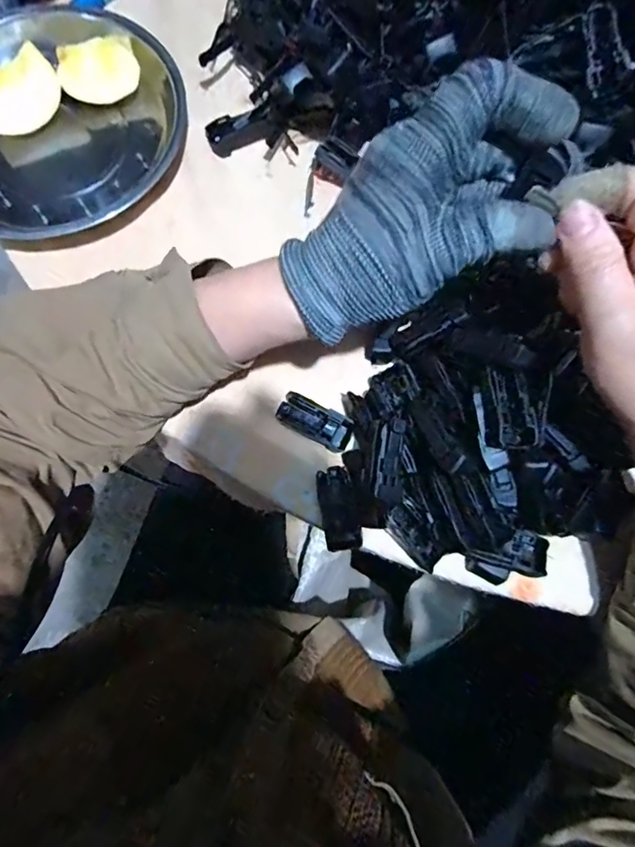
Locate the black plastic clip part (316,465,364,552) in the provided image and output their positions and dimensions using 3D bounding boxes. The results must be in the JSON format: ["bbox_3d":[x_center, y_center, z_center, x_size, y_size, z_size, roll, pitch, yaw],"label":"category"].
[{"bbox_3d":[0.014,0.049,0.291,0.024,0.007,0.047,-10,76,-2],"label":"black plastic clip part"}]

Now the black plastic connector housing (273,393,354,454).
[{"bbox_3d":[-0.002,-0.002,0.300,0.047,0.014,0.019,29,78,7],"label":"black plastic connector housing"}]

